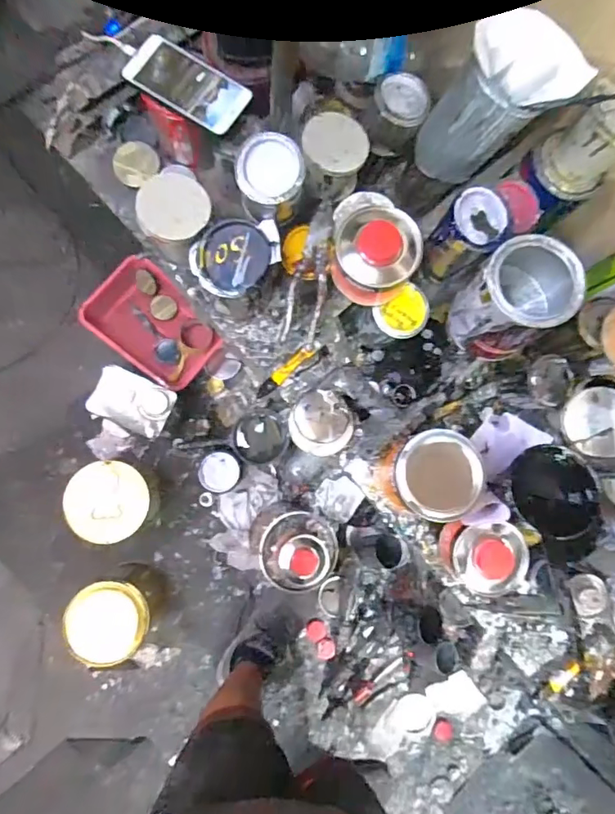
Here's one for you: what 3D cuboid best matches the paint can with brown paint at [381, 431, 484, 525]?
[{"bbox_3d":[0.155,0.092,0.646,0.099,0.137,0.099,1,81,-7],"label":"paint can with brown paint"}]

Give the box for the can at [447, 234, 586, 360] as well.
[{"bbox_3d":[0.247,-0.130,0.587,0.109,0.140,0.112,1,81,-7],"label":"can"}]

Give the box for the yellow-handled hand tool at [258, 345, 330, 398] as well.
[{"bbox_3d":[-0.024,-0.053,0.700,0.121,0.022,0.025,-36,88,-17],"label":"yellow-handled hand tool"}]

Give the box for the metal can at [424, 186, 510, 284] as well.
[{"bbox_3d":[0.186,-0.201,0.602,0.070,0.121,0.067,1,81,-7],"label":"metal can"}]

